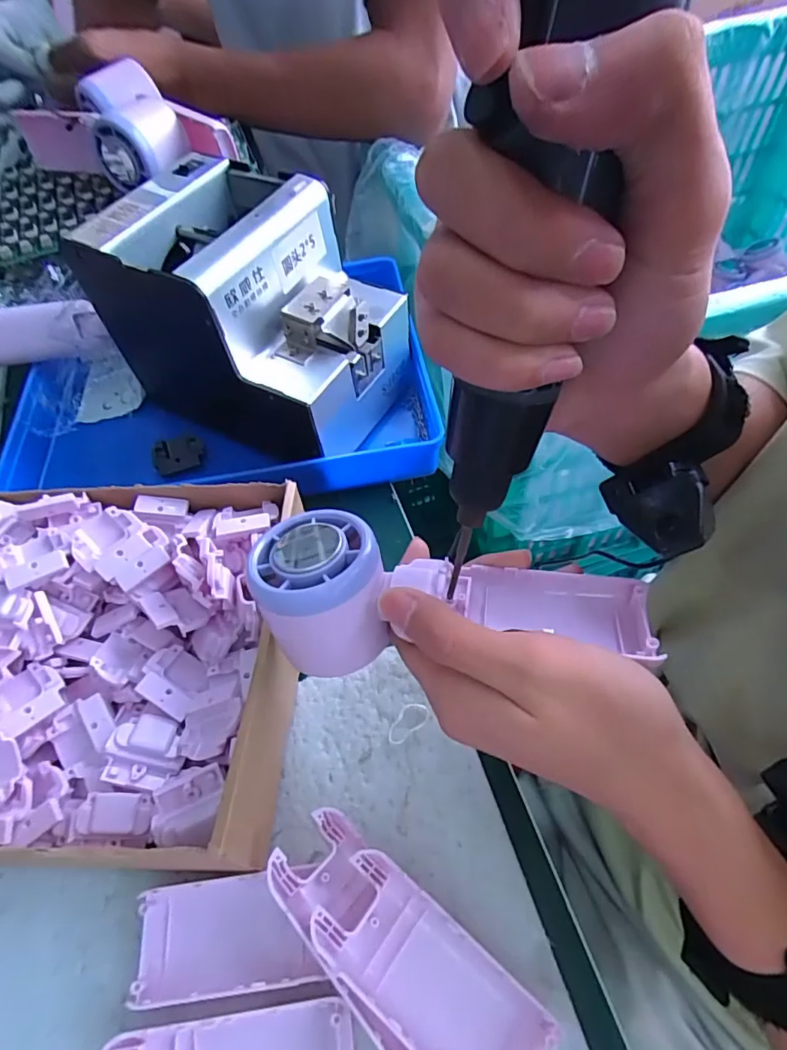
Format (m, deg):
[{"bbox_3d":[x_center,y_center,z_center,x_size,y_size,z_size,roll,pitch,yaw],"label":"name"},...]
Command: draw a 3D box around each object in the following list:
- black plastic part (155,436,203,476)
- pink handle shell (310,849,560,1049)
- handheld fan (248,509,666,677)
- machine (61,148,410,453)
[{"bbox_3d":[-0.165,-0.053,0.409,0.036,0.010,0.029,-4,58,2],"label":"black plastic part"},{"bbox_3d":[0.016,0.185,0.218,0.102,0.014,0.043,40,68,11],"label":"pink handle shell"},{"bbox_3d":[0.024,0.030,0.233,0.165,0.046,0.059,5,58,-3],"label":"handheld fan"},{"bbox_3d":[-0.094,-0.147,0.381,0.177,0.137,0.130,24,63,19],"label":"machine"}]

